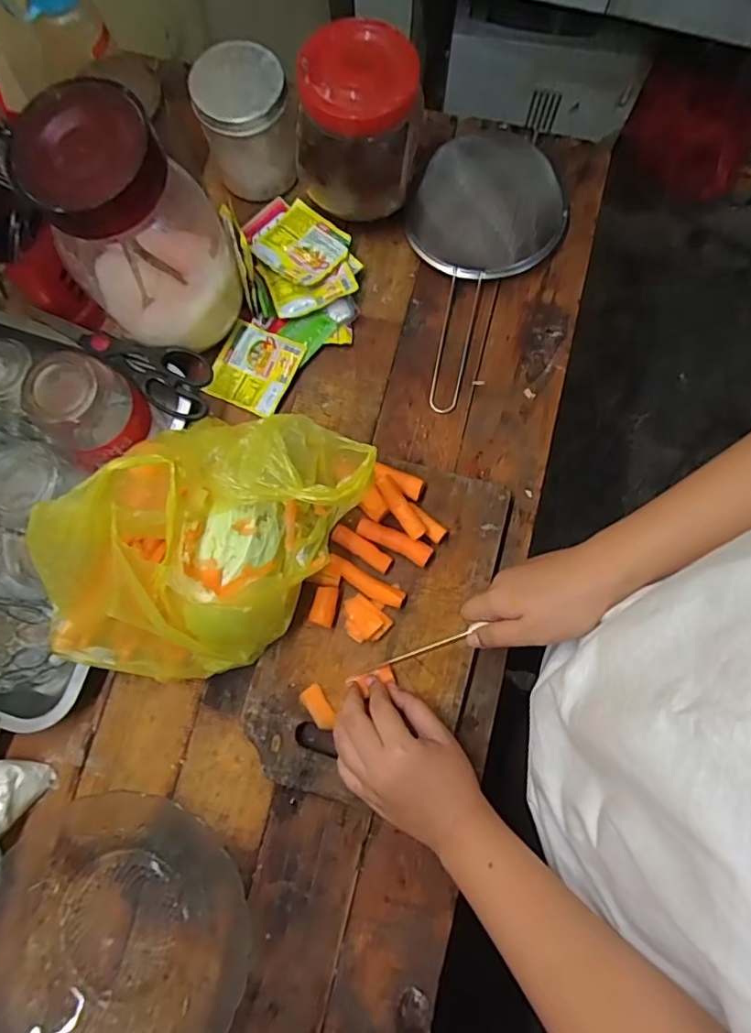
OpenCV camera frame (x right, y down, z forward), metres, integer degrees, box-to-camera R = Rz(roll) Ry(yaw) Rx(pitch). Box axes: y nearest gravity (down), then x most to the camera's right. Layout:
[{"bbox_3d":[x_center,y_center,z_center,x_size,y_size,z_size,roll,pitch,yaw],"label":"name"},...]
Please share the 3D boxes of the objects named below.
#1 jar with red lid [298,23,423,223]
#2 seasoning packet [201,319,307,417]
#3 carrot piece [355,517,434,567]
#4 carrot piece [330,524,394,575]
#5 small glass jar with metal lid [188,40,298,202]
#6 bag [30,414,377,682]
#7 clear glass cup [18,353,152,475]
[{"bbox_3d":[-0.017,-0.360,0.519,0.108,0.107,0.099,3,78,1],"label":"jar with red lid"},{"bbox_3d":[-0.121,-0.149,0.561,0.078,0.010,0.082,24,79,5],"label":"seasoning packet"},{"bbox_3d":[0.017,0.021,0.502,0.071,0.012,0.019,28,79,6],"label":"carrot piece"},{"bbox_3d":[-0.012,0.029,0.507,0.059,0.012,0.017,33,80,7],"label":"carrot piece"},{"bbox_3d":[-0.127,-0.389,0.556,0.085,0.100,0.086,0,78,1],"label":"small glass jar with metal lid"},{"bbox_3d":[-0.133,0.021,0.428,0.184,0.145,0.234,24,79,6],"label":"bag"},{"bbox_3d":[-0.242,-0.090,0.477,0.074,0.079,0.071,0,78,1],"label":"clear glass cup"}]

